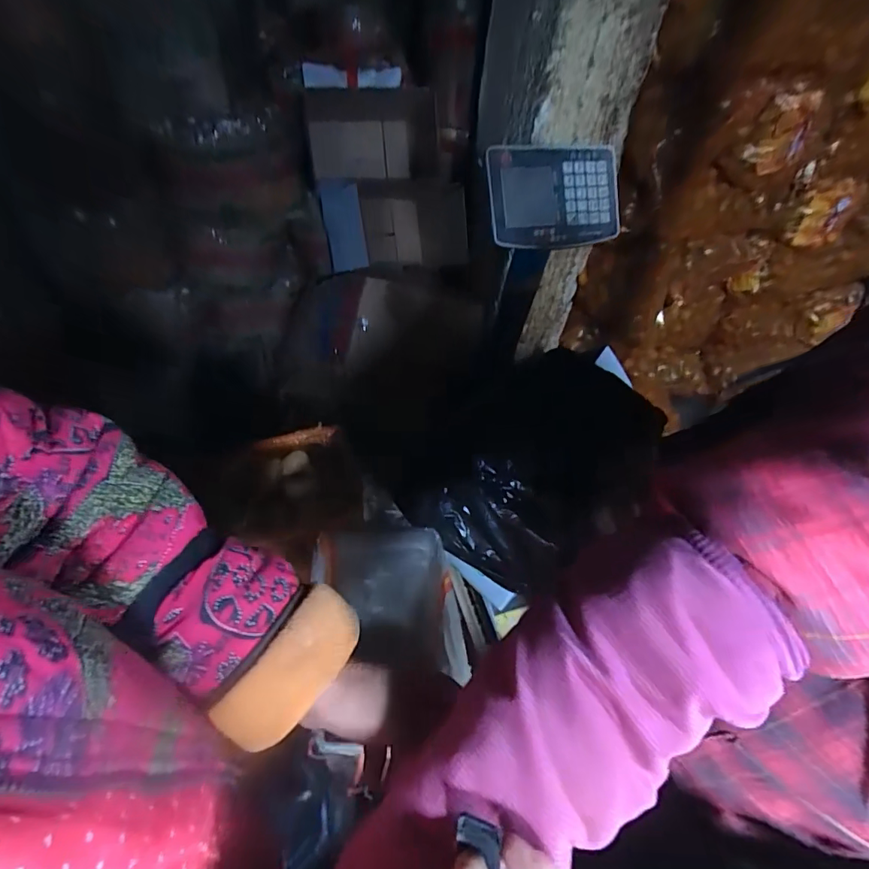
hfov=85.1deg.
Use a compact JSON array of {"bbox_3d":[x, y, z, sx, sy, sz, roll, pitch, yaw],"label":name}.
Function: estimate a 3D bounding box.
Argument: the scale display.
[{"bbox_3d":[0.197,-0.383,0.765,0.235,0.156,0.033,-11,14,-16],"label":"scale display"}]

